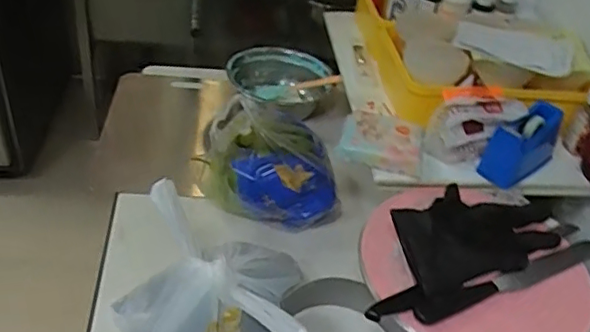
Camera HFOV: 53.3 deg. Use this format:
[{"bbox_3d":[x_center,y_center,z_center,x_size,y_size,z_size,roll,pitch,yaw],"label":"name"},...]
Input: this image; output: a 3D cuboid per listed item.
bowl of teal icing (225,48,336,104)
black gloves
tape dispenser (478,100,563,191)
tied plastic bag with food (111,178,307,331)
[{"bbox_3d":[-0.037,-0.191,1.316,0.228,0.079,0.189,5,38,-3],"label":"bowl of teal icing"},{"bbox_3d":[0.245,0.088,0.772,0.263,0.025,0.114,-8,73,-29],"label":"black gloves"},{"bbox_3d":[0.349,-0.036,0.901,0.135,0.095,0.063,-28,49,-37],"label":"tape dispenser"},{"bbox_3d":[-0.109,0.149,0.747,0.241,0.165,0.168,1,38,-8],"label":"tied plastic bag with food"}]

